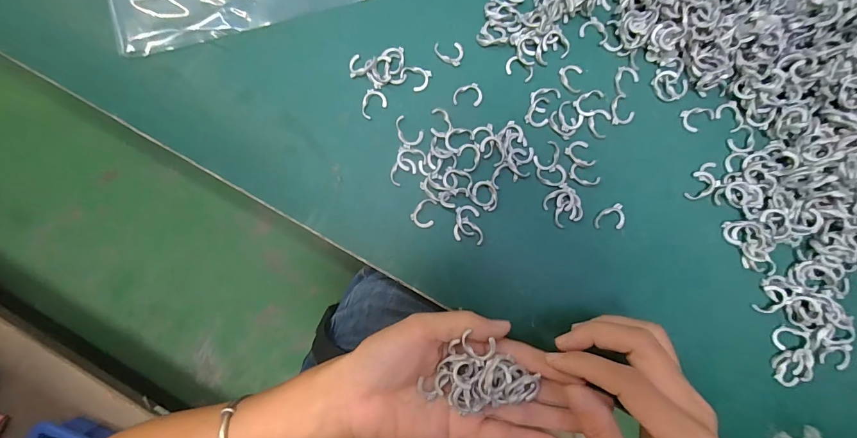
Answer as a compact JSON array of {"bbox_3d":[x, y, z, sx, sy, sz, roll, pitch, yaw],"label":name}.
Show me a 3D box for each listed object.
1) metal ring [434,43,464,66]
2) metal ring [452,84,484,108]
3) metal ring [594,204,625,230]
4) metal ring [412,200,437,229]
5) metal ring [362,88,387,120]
[{"bbox_3d":[0.015,-0.121,0.278,0.021,0.004,0.017,6,87,1],"label":"metal ring"},{"bbox_3d":[0.029,-0.091,0.276,0.021,0.004,0.016,6,87,1],"label":"metal ring"},{"bbox_3d":[0.129,-0.002,0.270,0.021,0.004,0.017,-1,87,0],"label":"metal ring"},{"bbox_3d":[-0.003,-0.004,0.270,0.016,0.004,0.021,10,87,1],"label":"metal ring"},{"bbox_3d":[-0.041,-0.084,0.276,0.020,0.004,0.017,-38,88,-1],"label":"metal ring"}]

